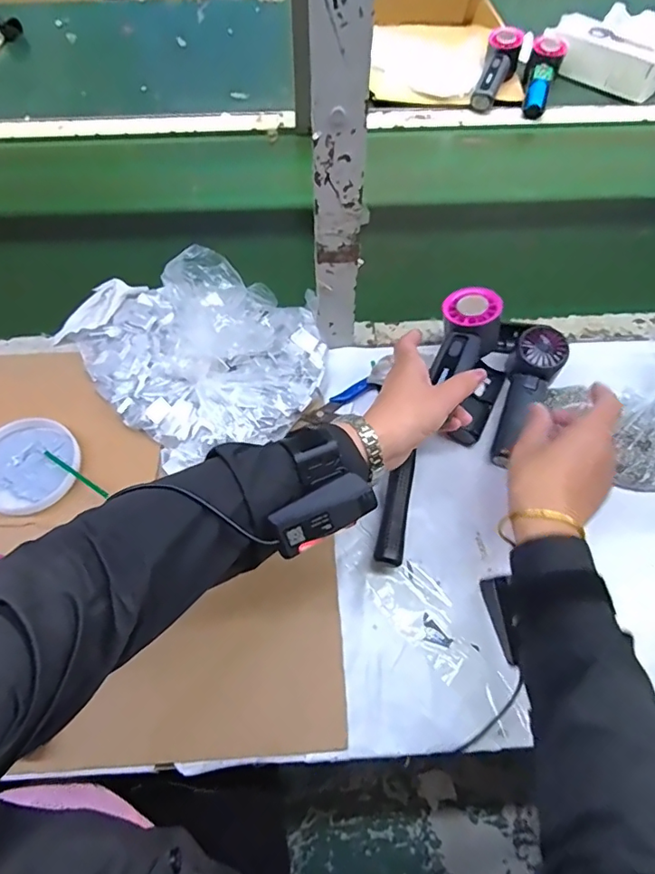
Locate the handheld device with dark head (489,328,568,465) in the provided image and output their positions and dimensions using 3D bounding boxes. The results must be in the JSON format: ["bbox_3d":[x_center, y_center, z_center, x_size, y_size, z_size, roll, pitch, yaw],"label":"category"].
[{"bbox_3d":[0.207,-0.040,0.552,0.051,0.043,0.158,24,80,13],"label":"handheld device with dark head"}]

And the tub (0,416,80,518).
[{"bbox_3d":[-0.303,0.026,0.516,0.094,0.023,0.097,0,61,0],"label":"tub"}]

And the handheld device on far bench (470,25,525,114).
[{"bbox_3d":[0.279,-0.608,0.859,0.054,0.061,0.172,23,79,12],"label":"handheld device on far bench"}]

